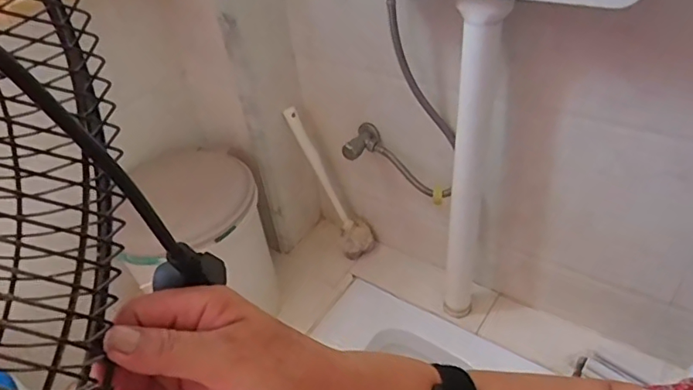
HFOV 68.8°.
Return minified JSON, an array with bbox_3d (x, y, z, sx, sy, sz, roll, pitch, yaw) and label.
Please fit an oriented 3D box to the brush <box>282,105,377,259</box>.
[{"bbox_3d":[-0.035,-0.025,1.093,0.069,0.367,0.073,-3,31,49],"label":"brush"}]

